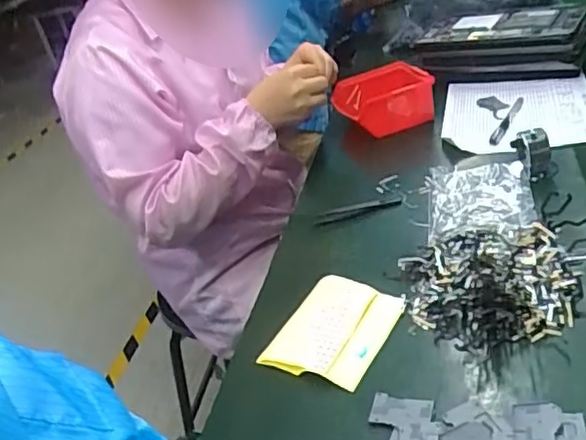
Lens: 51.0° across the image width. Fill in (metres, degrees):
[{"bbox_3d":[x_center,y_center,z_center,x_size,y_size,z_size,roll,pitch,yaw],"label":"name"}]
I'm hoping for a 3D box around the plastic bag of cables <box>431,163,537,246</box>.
[{"bbox_3d":[0.218,-0.023,0.716,0.114,0.031,0.183,-3,32,15],"label":"plastic bag of cables"}]

